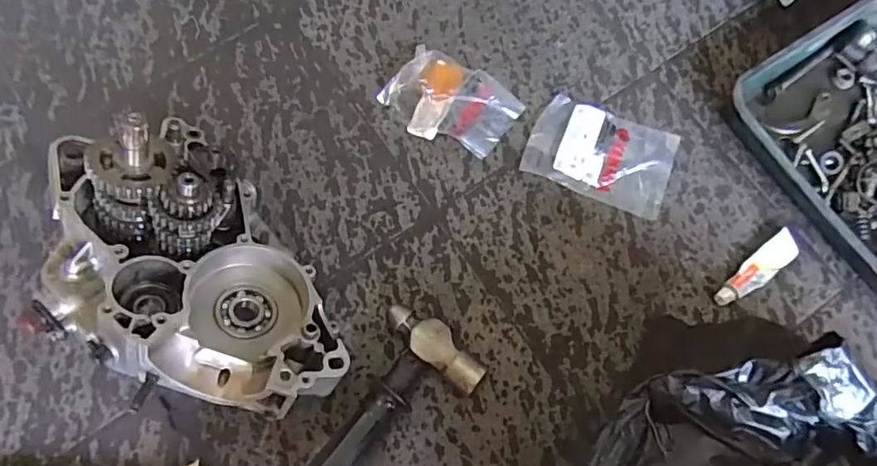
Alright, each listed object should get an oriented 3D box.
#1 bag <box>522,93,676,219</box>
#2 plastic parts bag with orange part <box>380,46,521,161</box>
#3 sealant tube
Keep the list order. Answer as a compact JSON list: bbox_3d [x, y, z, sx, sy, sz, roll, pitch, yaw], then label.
[{"bbox_3d":[0.173,-0.086,0.586,0.149,0.011,0.102,21,74,5],"label":"bag"},{"bbox_3d":[0.014,-0.144,0.592,0.133,0.026,0.098,36,76,9],"label":"plastic parts bag with orange part"},{"bbox_3d":[0.318,0.037,0.547,0.110,0.018,0.029,-36,77,-11],"label":"sealant tube"}]

